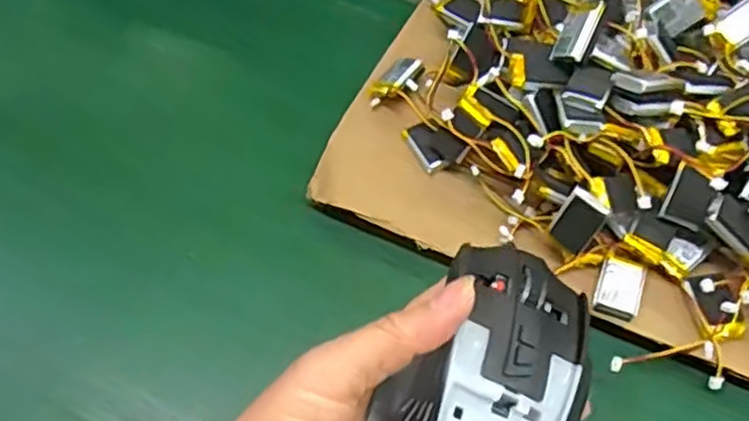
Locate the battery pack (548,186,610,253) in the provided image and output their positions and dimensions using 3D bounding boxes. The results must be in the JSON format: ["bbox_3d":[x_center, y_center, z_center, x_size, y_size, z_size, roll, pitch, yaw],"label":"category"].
[{"bbox_3d":[0.096,0.005,0.337,0.020,0.028,0.004,38,27,18],"label":"battery pack"}]

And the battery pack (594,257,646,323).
[{"bbox_3d":[0.118,0.037,0.343,0.020,0.011,0.029,19,59,13],"label":"battery pack"}]

